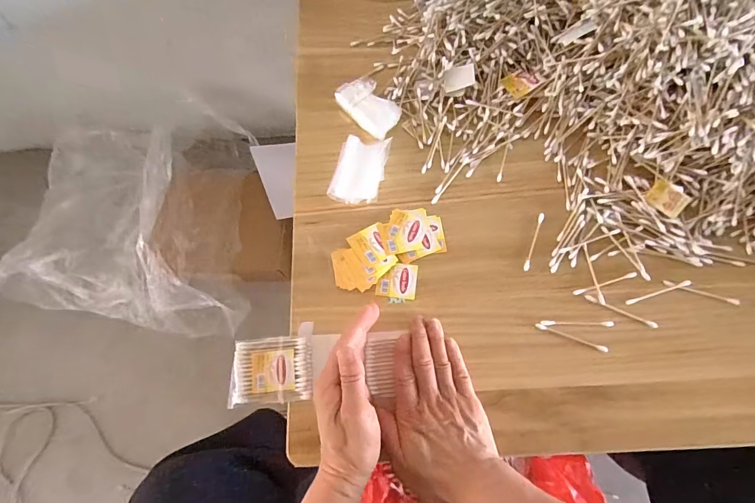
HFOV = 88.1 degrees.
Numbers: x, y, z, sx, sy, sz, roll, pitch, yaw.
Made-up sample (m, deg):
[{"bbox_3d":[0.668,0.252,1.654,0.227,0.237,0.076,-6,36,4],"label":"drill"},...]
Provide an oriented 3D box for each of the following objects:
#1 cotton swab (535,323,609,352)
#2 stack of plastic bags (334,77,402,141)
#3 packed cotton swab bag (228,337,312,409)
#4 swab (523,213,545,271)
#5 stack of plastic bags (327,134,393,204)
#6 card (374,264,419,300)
[{"bbox_3d":[0.203,0.090,0.410,0.073,0.005,0.006,19,73,8],"label":"cotton swab"},{"bbox_3d":[-0.012,-0.187,0.497,0.046,0.026,0.084,-42,75,-11],"label":"stack of plastic bags"},{"bbox_3d":[-0.110,0.123,0.405,0.084,0.009,0.065,-6,71,0],"label":"packed cotton swab bag"},{"bbox_3d":[0.181,-0.011,0.449,0.007,0.004,0.074,21,73,9],"label":"swab"},{"bbox_3d":[-0.021,-0.097,0.474,0.055,0.022,0.085,13,72,6],"label":"stack of plastic bags"},{"bbox_3d":[0.023,0.032,0.441,0.043,0.004,0.040,5,72,4],"label":"card"}]

